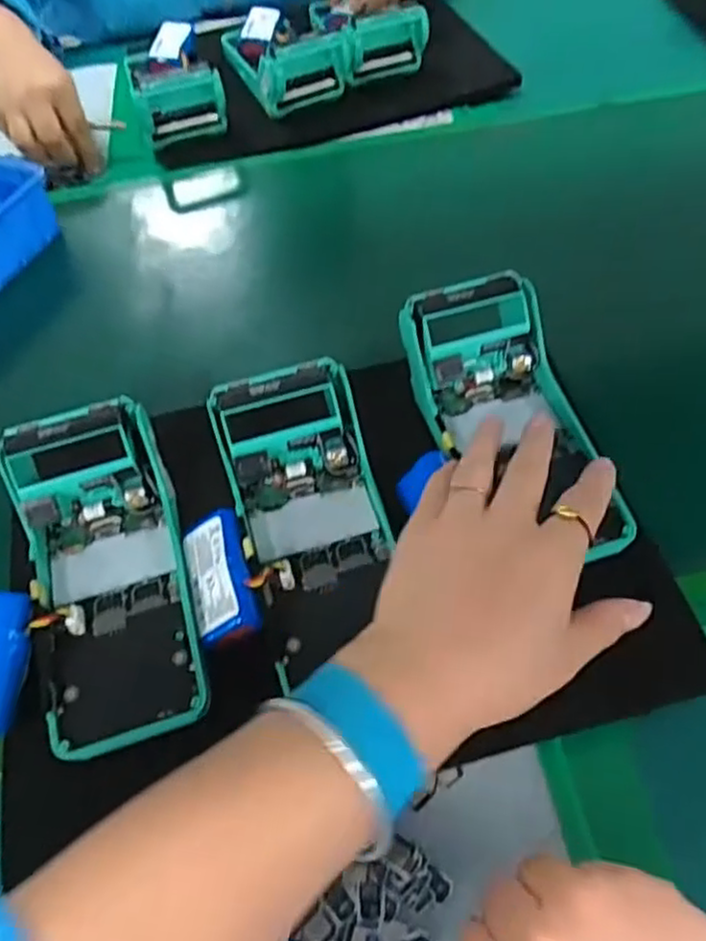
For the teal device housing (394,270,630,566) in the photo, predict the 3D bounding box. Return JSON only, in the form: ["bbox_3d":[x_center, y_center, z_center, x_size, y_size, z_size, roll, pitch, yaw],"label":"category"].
[{"bbox_3d":[0.091,-0.031,0.380,0.081,0.060,0.160,-19,55,-8],"label":"teal device housing"}]

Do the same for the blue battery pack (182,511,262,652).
[{"bbox_3d":[-0.068,0.055,0.356,0.031,0.015,0.068,-14,53,-9],"label":"blue battery pack"}]

